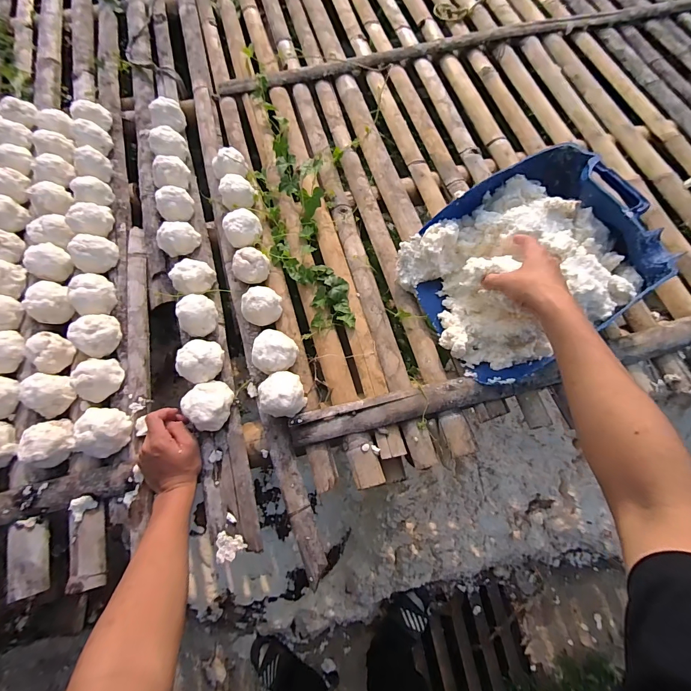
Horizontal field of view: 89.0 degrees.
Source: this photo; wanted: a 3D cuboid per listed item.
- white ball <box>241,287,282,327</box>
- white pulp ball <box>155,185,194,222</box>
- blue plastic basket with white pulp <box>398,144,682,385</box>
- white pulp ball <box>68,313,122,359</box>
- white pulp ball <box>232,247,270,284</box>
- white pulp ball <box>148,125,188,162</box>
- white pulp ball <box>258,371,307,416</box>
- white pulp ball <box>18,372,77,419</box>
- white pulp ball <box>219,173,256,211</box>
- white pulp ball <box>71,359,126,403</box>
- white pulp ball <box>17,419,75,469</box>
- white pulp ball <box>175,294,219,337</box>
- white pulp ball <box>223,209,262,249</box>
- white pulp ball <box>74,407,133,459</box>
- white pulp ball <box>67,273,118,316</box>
[{"bbox_3d":[-0.147,-0.072,0.617,0.064,0.045,0.069,35,75,13],"label":"white ball"},{"bbox_3d":[-0.342,-0.282,0.711,0.071,0.055,0.064,-34,73,-10],"label":"white pulp ball"},{"bbox_3d":[0.289,-0.132,0.569,0.349,0.108,0.295,-35,72,13],"label":"blue plastic basket with white pulp"},{"bbox_3d":[-0.434,-0.020,0.613,0.066,0.052,0.076,28,74,11],"label":"white pulp ball"},{"bbox_3d":[-0.175,-0.145,0.649,0.053,0.046,0.058,0,72,0],"label":"white pulp ball"},{"bbox_3d":[-0.380,-0.433,0.763,0.071,0.056,0.072,30,74,11],"label":"white pulp ball"},{"bbox_3d":[-0.100,0.076,0.559,0.066,0.049,0.066,0,72,0],"label":"white pulp ball"},{"bbox_3d":[-0.482,0.081,0.573,0.067,0.047,0.065,0,72,0],"label":"white pulp ball"},{"bbox_3d":[-0.216,-0.306,0.708,0.064,0.052,0.068,0,72,0],"label":"white pulp ball"},{"bbox_3d":[-0.416,0.055,0.584,0.073,0.048,0.063,-40,74,-12],"label":"white pulp ball"},{"bbox_3d":[-0.464,0.149,0.548,0.062,0.047,0.060,0,72,0],"label":"white pulp ball"},{"bbox_3d":[-0.261,-0.055,0.613,0.070,0.053,0.070,-44,75,-12],"label":"white pulp ball"},{"bbox_3d":[-0.198,-0.221,0.691,0.071,0.061,0.075,-24,72,-7],"label":"white pulp ball"},{"bbox_3d":[-0.383,0.135,0.550,0.071,0.047,0.075,10,72,5],"label":"white pulp ball"},{"bbox_3d":[-0.460,-0.094,0.642,0.064,0.054,0.076,-2,71,1],"label":"white pulp ball"}]

